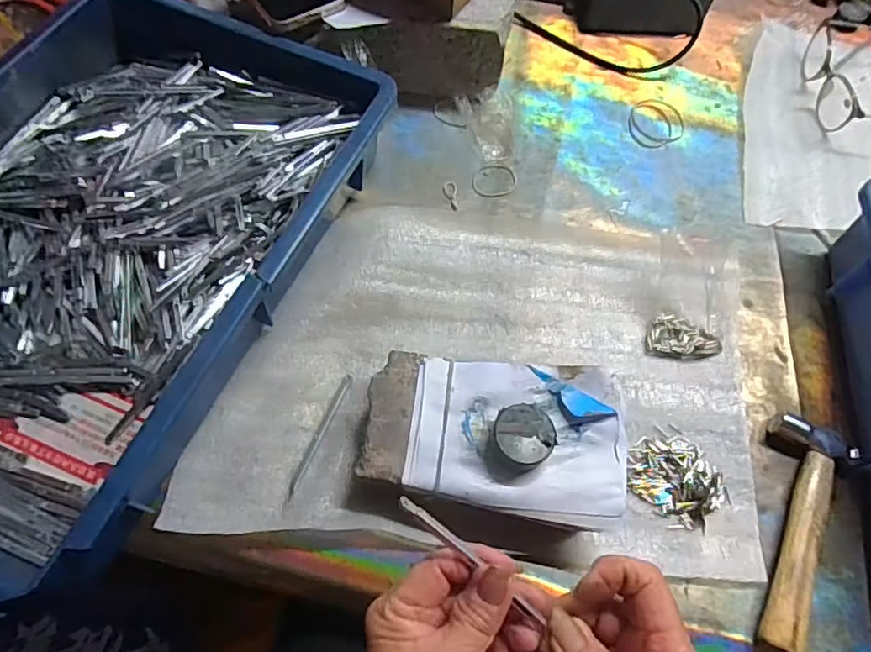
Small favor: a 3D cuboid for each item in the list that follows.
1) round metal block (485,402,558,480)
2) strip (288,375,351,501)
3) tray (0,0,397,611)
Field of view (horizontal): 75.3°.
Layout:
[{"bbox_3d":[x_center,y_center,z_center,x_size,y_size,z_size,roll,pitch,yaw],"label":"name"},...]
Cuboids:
[{"bbox_3d":[0.052,0.071,0.354,0.043,0.020,0.037,-41,72,-20],"label":"round metal block"},{"bbox_3d":[-0.082,0.076,0.402,0.006,0.004,0.094,21,64,8],"label":"strip"},{"bbox_3d":[-0.242,-0.063,0.404,0.281,0.066,0.416,22,64,8],"label":"tray"}]

